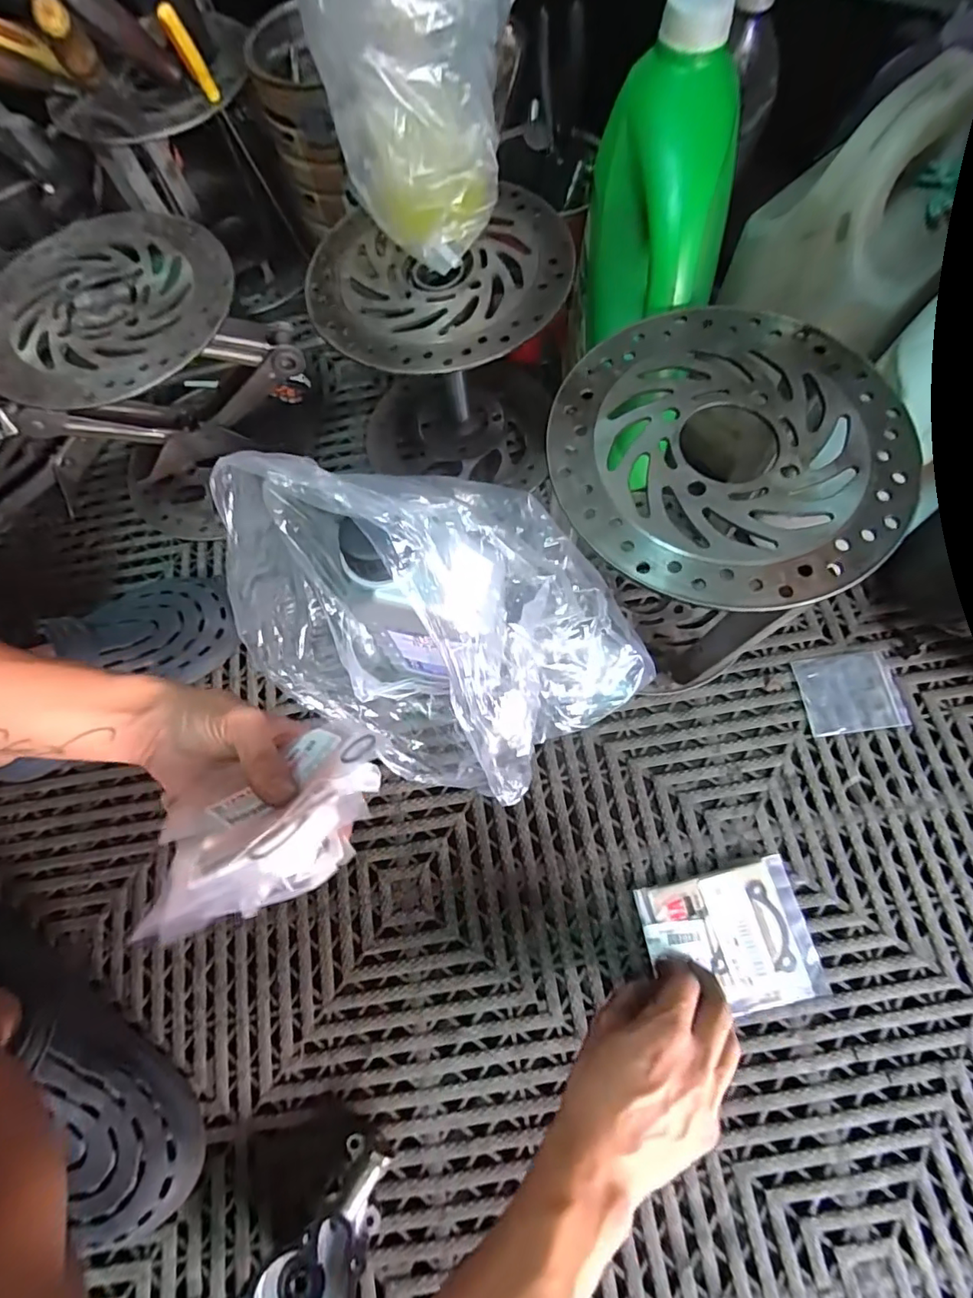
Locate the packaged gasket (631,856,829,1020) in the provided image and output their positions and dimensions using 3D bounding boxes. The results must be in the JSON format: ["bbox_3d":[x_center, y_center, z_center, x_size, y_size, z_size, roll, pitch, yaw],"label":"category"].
[{"bbox_3d":[0.197,0.235,0.433,0.128,0.010,0.103,-13,70,-2],"label":"packaged gasket"}]

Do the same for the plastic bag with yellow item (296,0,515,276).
[{"bbox_3d":[-0.043,-0.385,0.352,0.135,0.216,0.100,-5,70,1],"label":"plastic bag with yellow item"}]

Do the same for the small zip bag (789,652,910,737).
[{"bbox_3d":[0.333,0.040,0.494,0.085,0.006,0.072,-8,70,0],"label":"small zip bag"}]

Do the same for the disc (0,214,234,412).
[{"bbox_3d":[-0.316,-0.282,0.447,0.207,0.008,0.193,-1,73,4],"label":"disc"}]

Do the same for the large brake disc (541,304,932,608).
[{"bbox_3d":[0.149,-0.126,0.328,0.204,0.012,0.213,-1,70,2],"label":"large brake disc"}]

